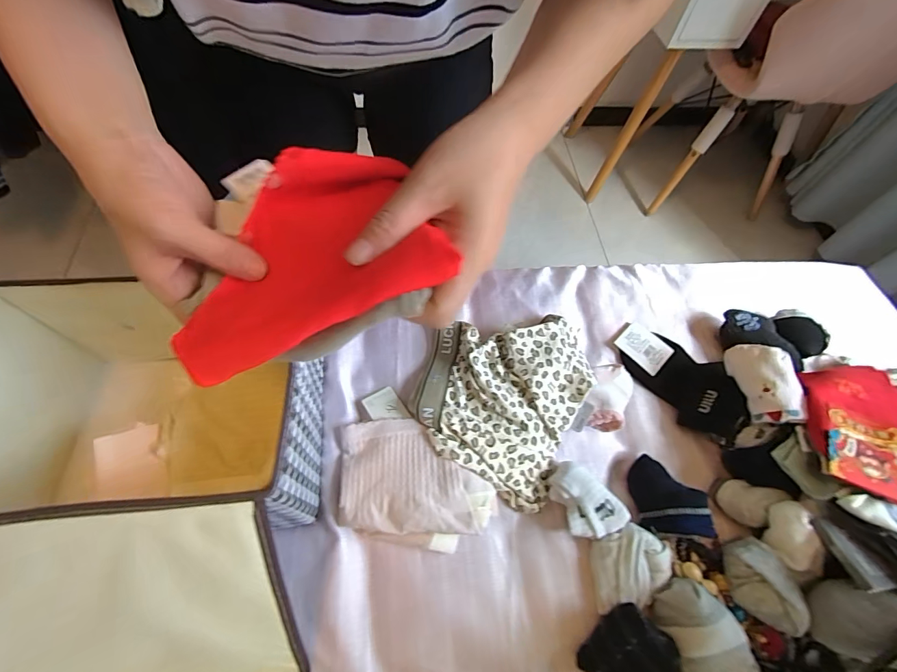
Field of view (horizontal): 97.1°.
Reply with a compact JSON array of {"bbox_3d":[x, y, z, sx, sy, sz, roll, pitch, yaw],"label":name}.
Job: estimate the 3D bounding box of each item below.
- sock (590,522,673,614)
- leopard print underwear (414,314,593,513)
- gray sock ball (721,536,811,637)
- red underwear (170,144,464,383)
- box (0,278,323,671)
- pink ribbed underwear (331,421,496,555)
[{"bbox_3d":[0.178,0.223,0.385,0.073,0.031,0.066,-5,63,-5],"label":"sock"},{"bbox_3d":[0.059,0.055,0.450,0.179,0.033,0.204,25,64,10],"label":"leopard print underwear"},{"bbox_3d":[0.289,0.229,0.364,0.047,0.030,0.074,0,63,-2],"label":"gray sock ball"},{"bbox_3d":[-0.087,-0.047,0.222,0.155,0.065,0.127,-18,65,-12],"label":"red underwear"},{"bbox_3d":[-0.255,0.147,0.322,0.261,0.164,0.348,1,63,-2],"label":"box"},{"bbox_3d":[-0.036,0.149,0.406,0.163,0.023,0.117,6,62,1],"label":"pink ribbed underwear"}]

